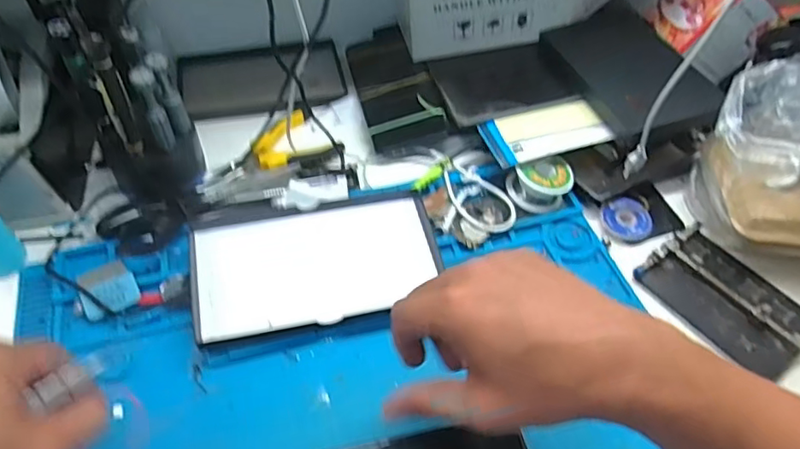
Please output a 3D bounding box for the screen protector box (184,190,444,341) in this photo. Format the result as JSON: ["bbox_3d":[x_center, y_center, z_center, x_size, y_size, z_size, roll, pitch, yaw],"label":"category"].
[{"bbox_3d":[-0.067,0.028,0.470,0.192,0.014,0.119,-8,52,-9],"label":"screen protector box"}]

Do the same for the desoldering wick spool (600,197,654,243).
[{"bbox_3d":[0.209,-0.004,0.523,0.046,0.009,0.043,2,51,-2],"label":"desoldering wick spool"}]

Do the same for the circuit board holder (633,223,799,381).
[{"bbox_3d":[0.273,0.060,0.477,0.094,0.017,0.125,-30,59,-25],"label":"circuit board holder"}]

